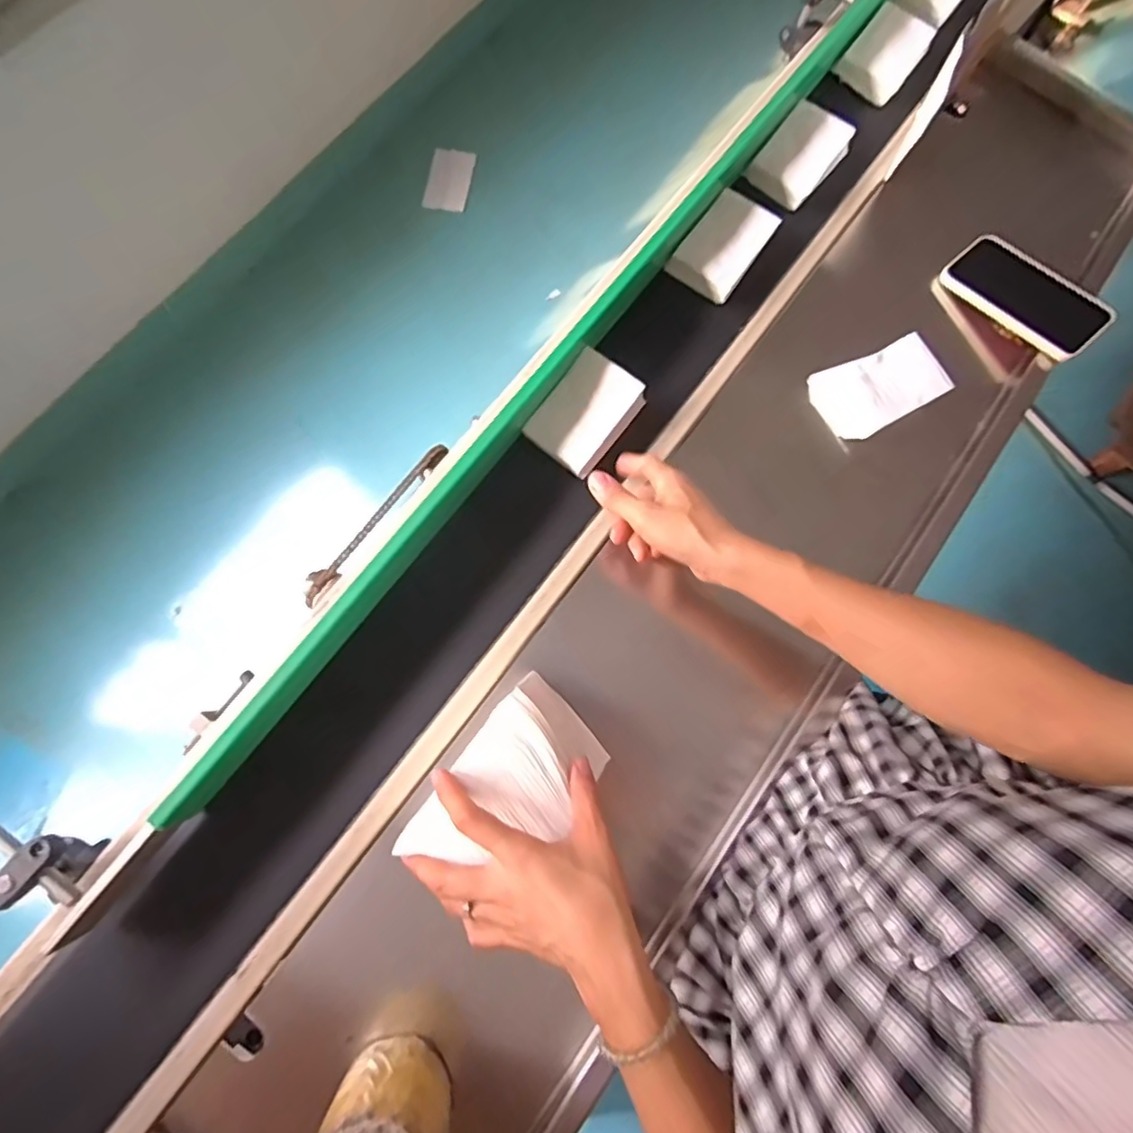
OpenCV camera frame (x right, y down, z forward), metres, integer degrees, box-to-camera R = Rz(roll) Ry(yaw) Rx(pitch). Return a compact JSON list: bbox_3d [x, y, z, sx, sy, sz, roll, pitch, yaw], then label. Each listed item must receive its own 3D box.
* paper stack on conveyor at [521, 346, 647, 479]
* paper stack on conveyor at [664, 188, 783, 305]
[{"bbox_3d":[0.019,-0.143,0.563,0.077,0.021,0.100,40,94,12],"label":"paper stack on conveyor"},{"bbox_3d":[0.161,-0.324,0.600,0.073,0.041,0.103,36,77,7],"label":"paper stack on conveyor"}]

